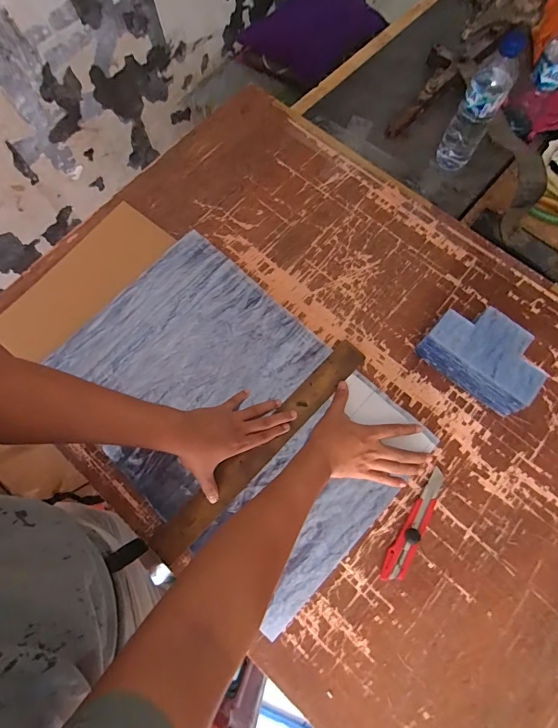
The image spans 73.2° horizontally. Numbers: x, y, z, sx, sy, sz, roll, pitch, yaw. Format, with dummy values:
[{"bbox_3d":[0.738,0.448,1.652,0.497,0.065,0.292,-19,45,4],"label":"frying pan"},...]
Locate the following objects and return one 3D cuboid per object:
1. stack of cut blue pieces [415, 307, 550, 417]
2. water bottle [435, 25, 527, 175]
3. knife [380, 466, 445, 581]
[{"bbox_3d":[0.324,-0.018,0.602,0.176,0.072,0.114,37,76,11],"label":"stack of cut blue pieces"},{"bbox_3d":[0.361,-0.465,0.680,0.066,0.202,0.063,24,74,7],"label":"water bottle"},{"bbox_3d":[0.200,0.234,0.551,0.032,0.013,0.173,31,75,9],"label":"knife"}]

